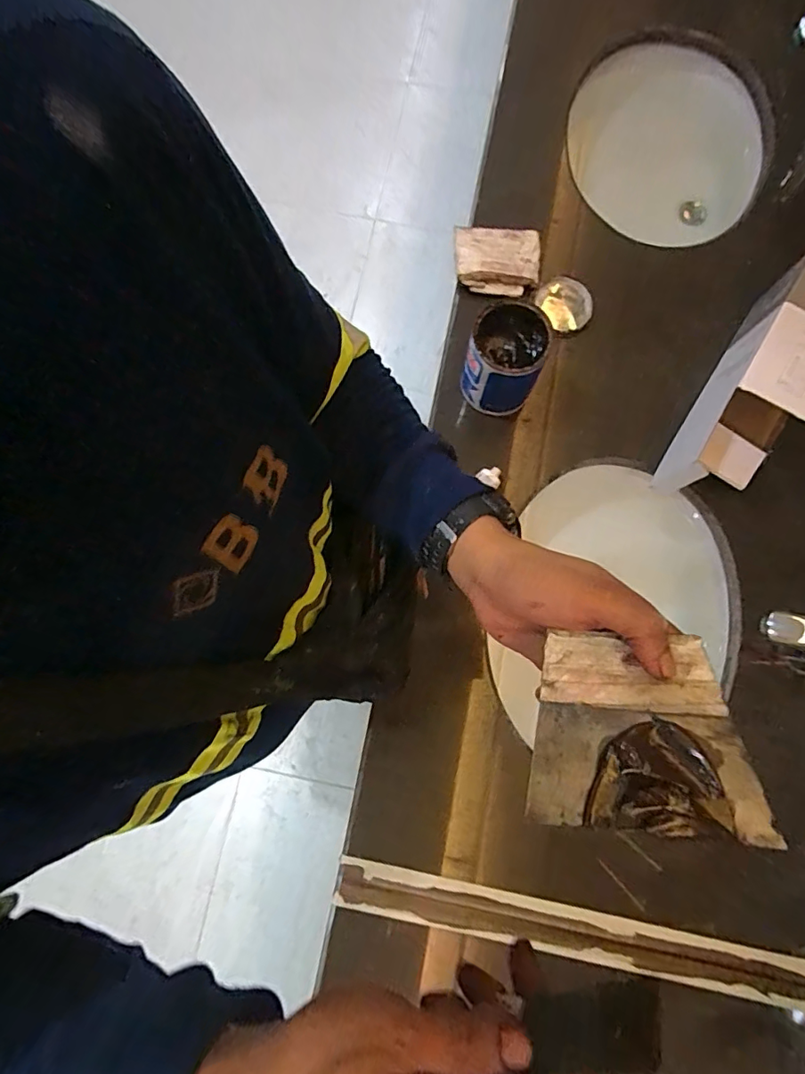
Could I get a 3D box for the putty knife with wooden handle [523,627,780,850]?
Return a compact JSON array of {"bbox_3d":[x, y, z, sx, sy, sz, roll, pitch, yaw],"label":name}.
[{"bbox_3d":[0.119,0.097,0.253,0.104,0.007,0.094,1,56,8],"label":"putty knife with wooden handle"}]

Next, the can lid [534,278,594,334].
[{"bbox_3d":[0.248,-0.356,0.751,0.084,0.012,0.082,1,82,-8],"label":"can lid"}]

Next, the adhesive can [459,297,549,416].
[{"bbox_3d":[0.134,-0.235,0.663,0.093,0.116,0.092,-1,72,2],"label":"adhesive can"}]

